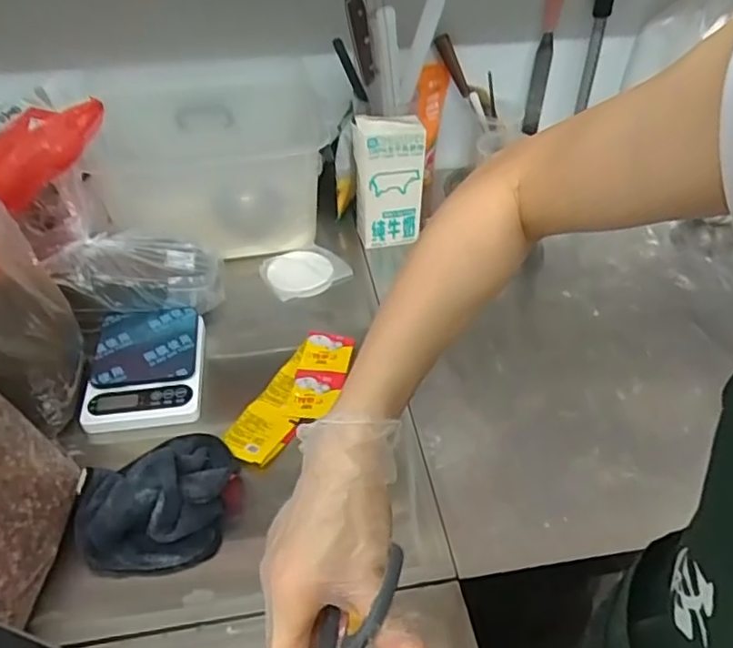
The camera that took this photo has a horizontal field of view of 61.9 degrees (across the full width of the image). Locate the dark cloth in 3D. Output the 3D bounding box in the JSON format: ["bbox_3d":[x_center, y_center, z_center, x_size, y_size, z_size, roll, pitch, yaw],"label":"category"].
[{"bbox_3d":[-0.219,0.168,0.628,0.145,0.058,0.151,0,43,-1],"label":"dark cloth"}]

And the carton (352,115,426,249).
[{"bbox_3d":[0.033,-0.225,0.962,0.108,0.214,0.064,-6,39,-8],"label":"carton"}]

